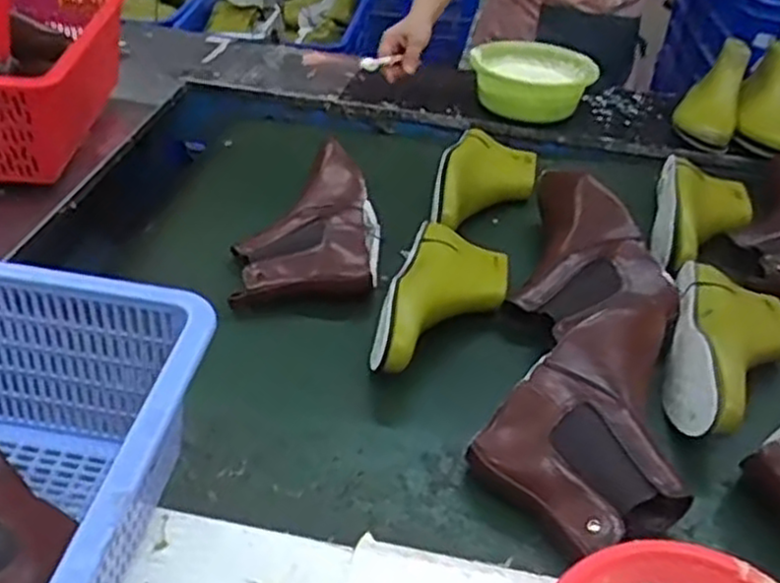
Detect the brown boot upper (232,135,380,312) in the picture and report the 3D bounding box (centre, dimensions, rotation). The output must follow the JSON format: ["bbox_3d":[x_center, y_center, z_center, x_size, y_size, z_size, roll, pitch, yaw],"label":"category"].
[{"bbox_3d":[-0.094,-0.078,0.903,0.162,0.086,0.238,3,39,-1],"label":"brown boot upper"}]

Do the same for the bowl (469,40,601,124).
[{"bbox_3d":[0.220,-0.328,1.191,0.180,0.075,0.169,3,39,-2],"label":"bowl"}]

